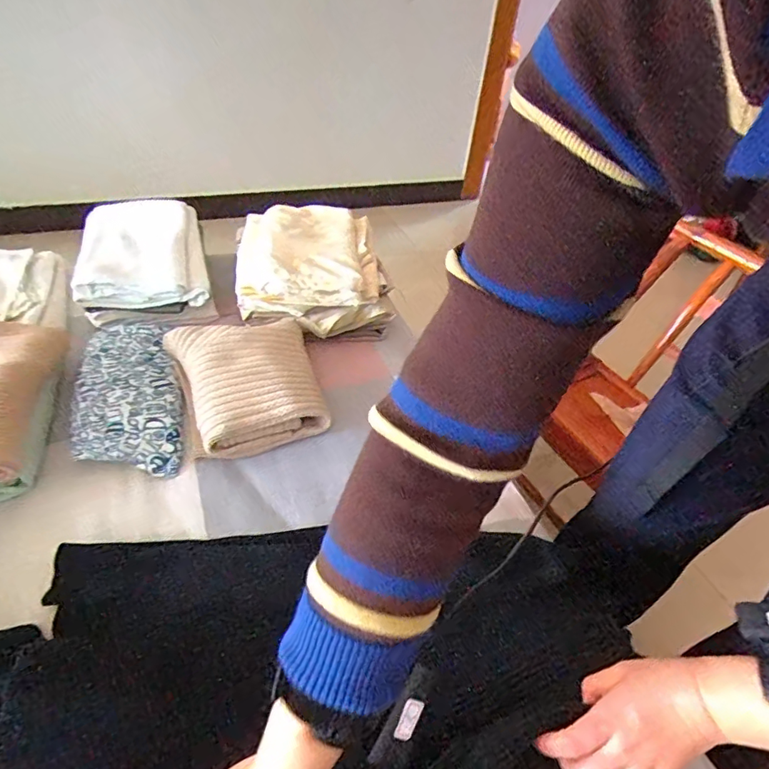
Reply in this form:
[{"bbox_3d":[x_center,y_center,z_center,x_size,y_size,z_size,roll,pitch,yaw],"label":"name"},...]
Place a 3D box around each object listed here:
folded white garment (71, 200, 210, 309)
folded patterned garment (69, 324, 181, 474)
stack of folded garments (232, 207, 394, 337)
[{"bbox_3d":[-0.409,-0.222,0.848,0.191,0.095,0.248,-7,43,-15],"label":"folded white garment"},{"bbox_3d":[-0.354,0.004,0.685,0.130,0.033,0.295,-9,44,-17],"label":"folded patterned garment"},{"bbox_3d":[-0.132,-0.215,0.879,0.262,0.104,0.291,-8,43,-16],"label":"stack of folded garments"}]

